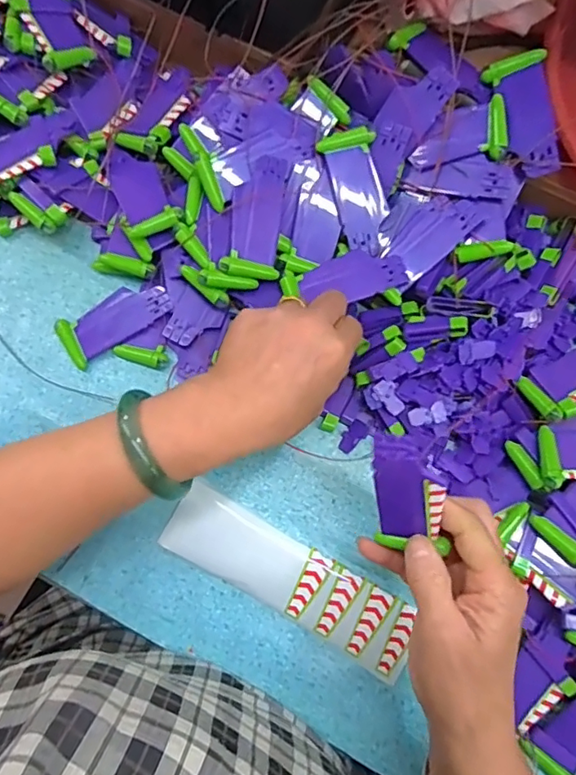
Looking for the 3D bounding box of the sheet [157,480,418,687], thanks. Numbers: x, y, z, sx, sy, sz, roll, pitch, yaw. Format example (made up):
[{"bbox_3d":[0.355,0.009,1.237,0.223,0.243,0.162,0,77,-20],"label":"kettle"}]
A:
[{"bbox_3d":[0.002,0.136,0.388,0.187,0.006,0.051,29,85,7],"label":"sheet"}]

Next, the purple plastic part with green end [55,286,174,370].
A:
[{"bbox_3d":[-0.135,-0.052,0.424,0.087,0.018,0.039,-32,79,-8],"label":"purple plastic part with green end"}]

